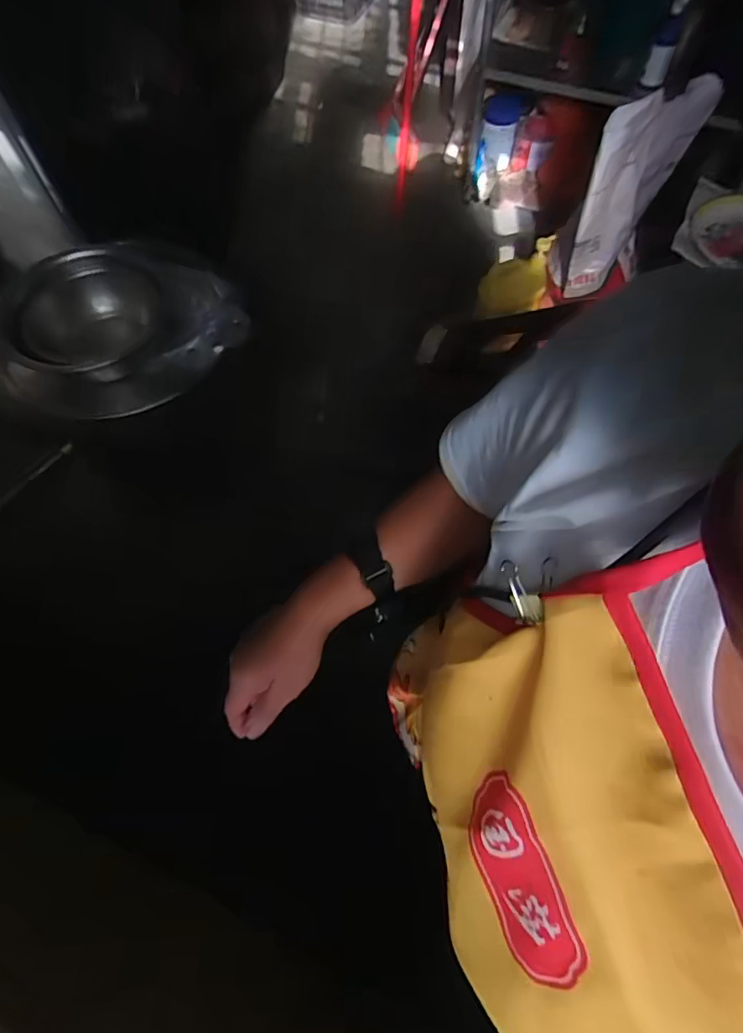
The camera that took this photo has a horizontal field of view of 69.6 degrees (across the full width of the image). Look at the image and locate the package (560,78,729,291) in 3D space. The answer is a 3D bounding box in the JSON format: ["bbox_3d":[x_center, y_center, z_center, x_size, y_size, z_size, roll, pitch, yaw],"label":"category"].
[{"bbox_3d":[0.681,-0.824,1.395,0.376,0.496,0.074,-32,66,-17],"label":"package"}]

